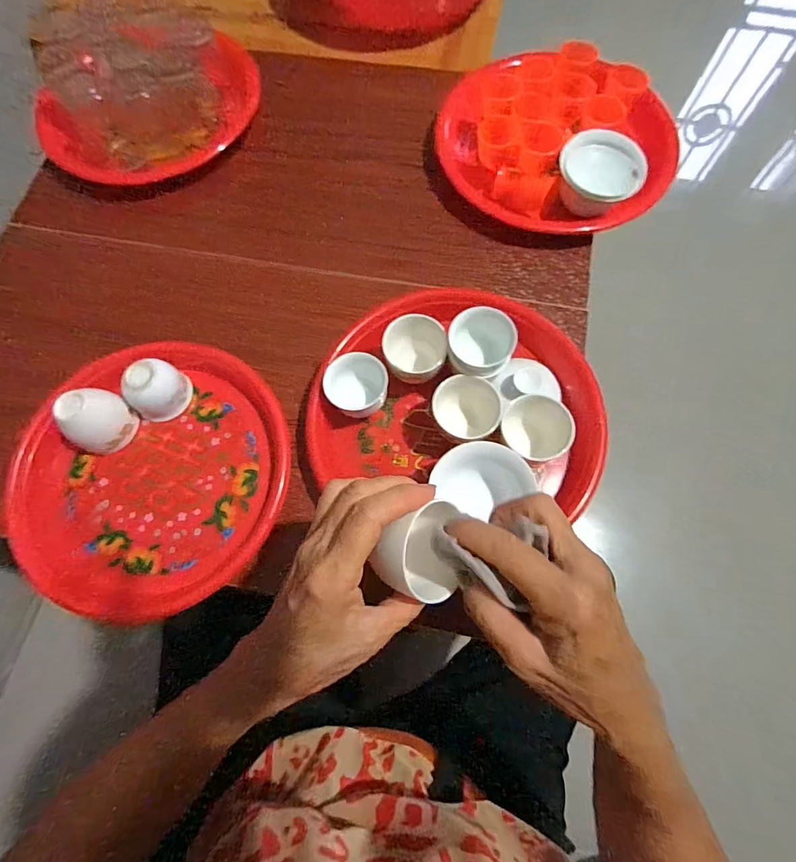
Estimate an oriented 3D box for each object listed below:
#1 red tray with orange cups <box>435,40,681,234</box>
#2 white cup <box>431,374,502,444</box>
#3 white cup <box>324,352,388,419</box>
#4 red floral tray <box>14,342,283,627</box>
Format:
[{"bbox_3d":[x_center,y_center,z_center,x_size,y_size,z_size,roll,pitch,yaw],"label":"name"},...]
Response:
[{"bbox_3d":[0.164,-0.314,0.470,0.252,0.059,0.201,32,76,12],"label":"red tray with orange cups"},{"bbox_3d":[0.059,-0.015,0.388,0.057,0.050,0.061,-1,72,2],"label":"white cup"},{"bbox_3d":[-0.037,-0.040,0.397,0.053,0.034,0.051,-19,72,-4],"label":"white cup"},{"bbox_3d":[-0.214,0.035,0.398,0.231,0.026,0.229,32,76,12],"label":"red floral tray"}]

